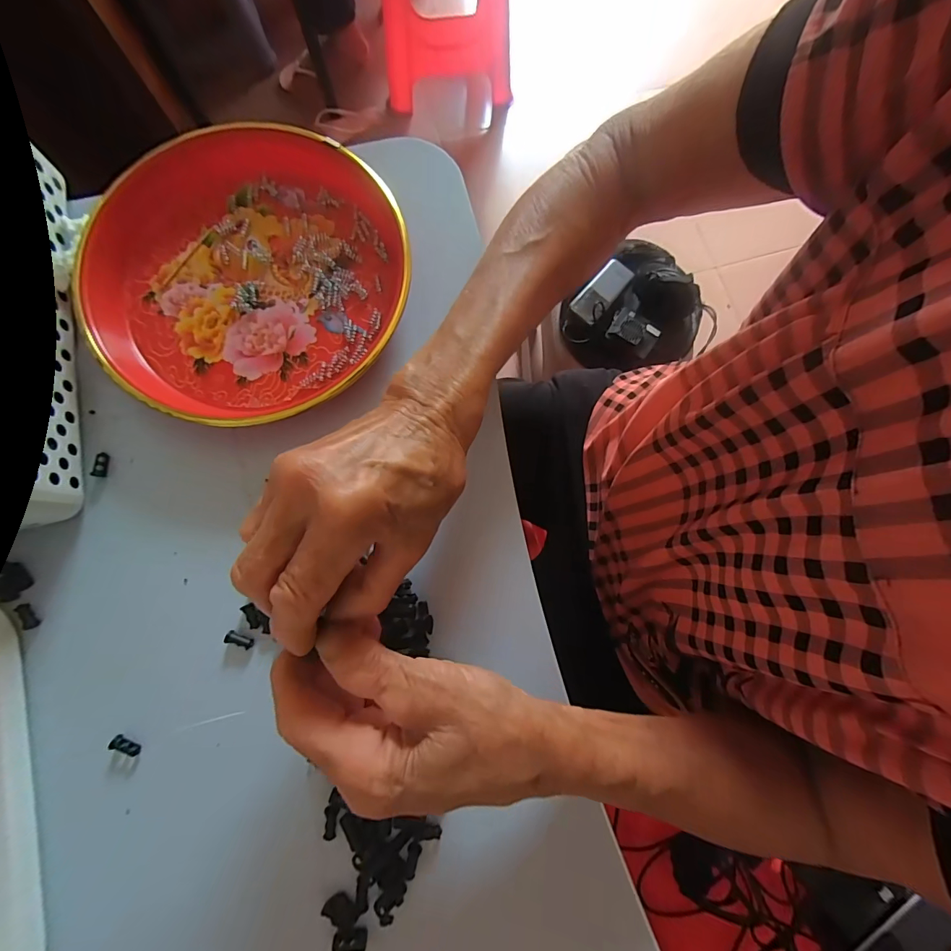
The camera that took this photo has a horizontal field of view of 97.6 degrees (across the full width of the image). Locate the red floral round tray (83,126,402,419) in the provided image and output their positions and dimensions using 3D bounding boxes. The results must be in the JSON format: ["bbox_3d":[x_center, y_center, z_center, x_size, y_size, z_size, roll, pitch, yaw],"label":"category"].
[{"bbox_3d":[-0.160,-0.144,0.295,0.215,0.029,0.208,0,80,-1],"label":"red floral round tray"}]

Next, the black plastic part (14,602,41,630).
[{"bbox_3d":[-0.288,0.090,0.268,0.007,0.005,0.017,-27,81,-6],"label":"black plastic part"}]

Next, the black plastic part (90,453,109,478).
[{"bbox_3d":[-0.256,-0.007,0.284,0.007,0.004,0.017,6,79,0],"label":"black plastic part"}]

